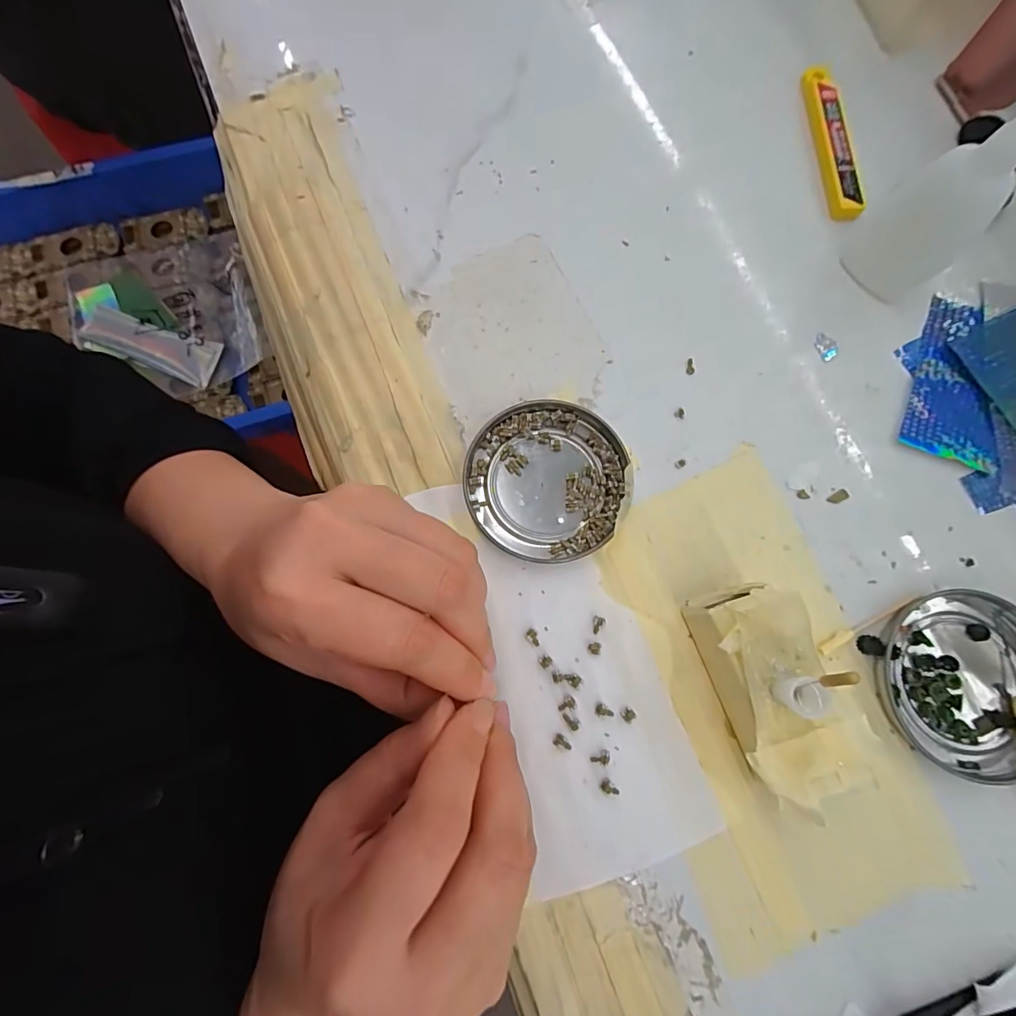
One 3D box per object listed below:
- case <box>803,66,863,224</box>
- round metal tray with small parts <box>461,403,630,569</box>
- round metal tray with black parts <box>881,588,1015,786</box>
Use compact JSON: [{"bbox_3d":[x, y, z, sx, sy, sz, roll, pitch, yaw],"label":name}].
[{"bbox_3d":[0.187,-0.213,0.285,0.018,0.011,0.101,-4,77,-1],"label":"case"},{"bbox_3d":[0.019,-0.014,0.241,0.077,0.009,0.078,0,77,0],"label":"round metal tray with small parts"},{"bbox_3d":[0.210,0.077,0.220,0.079,0.008,0.074,0,77,0],"label":"round metal tray with black parts"}]

